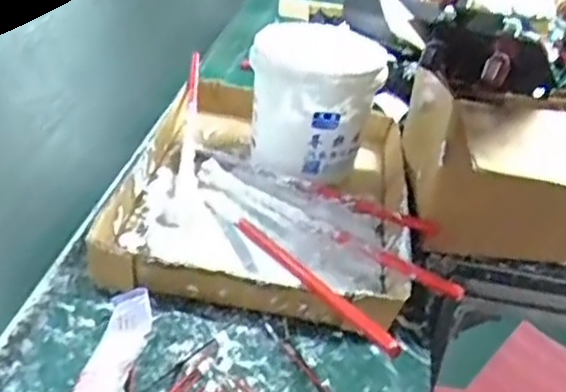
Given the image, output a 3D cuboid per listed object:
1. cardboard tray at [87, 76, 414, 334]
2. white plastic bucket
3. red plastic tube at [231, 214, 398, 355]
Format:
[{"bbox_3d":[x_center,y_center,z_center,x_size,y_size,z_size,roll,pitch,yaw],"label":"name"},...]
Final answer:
[{"bbox_3d":[-0.005,-0.019,0.650,0.251,0.041,0.370,11,32,6],"label":"cardboard tray"},{"bbox_3d":[0.029,-0.096,0.659,0.119,0.125,0.124,8,32,0],"label":"white plastic bucket"},{"bbox_3d":[0.015,0.058,0.494,0.010,0.015,0.214,-11,24,-27],"label":"red plastic tube"}]

